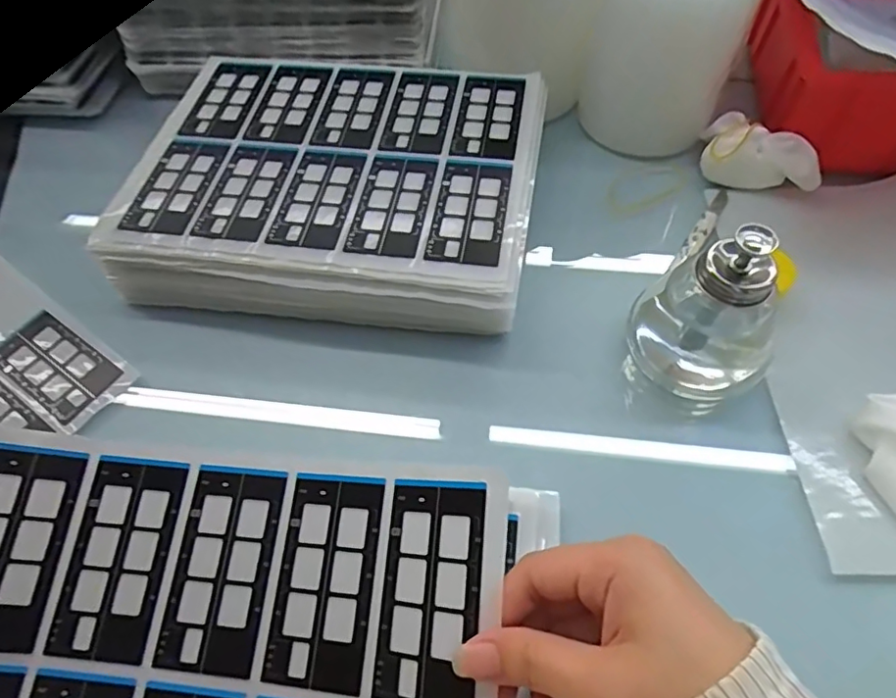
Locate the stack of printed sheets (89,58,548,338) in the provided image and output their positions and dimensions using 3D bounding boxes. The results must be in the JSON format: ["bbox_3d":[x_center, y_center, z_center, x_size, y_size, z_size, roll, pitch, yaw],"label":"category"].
[{"bbox_3d":[-0.083,-0.125,0.420,0.288,0.050,0.225,7,60,7],"label":"stack of printed sheets"}]

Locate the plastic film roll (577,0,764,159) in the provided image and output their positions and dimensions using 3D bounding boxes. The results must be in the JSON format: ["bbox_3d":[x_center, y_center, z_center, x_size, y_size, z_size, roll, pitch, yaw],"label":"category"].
[{"bbox_3d":[0.168,-0.238,0.439,0.104,0.130,0.097,17,62,13],"label":"plastic film roll"}]

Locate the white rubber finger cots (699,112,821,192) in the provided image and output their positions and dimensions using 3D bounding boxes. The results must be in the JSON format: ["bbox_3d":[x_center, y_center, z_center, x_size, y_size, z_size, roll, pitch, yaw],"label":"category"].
[{"bbox_3d":[0.231,-0.145,0.416,0.081,0.035,0.045,17,62,12],"label":"white rubber finger cots"}]

